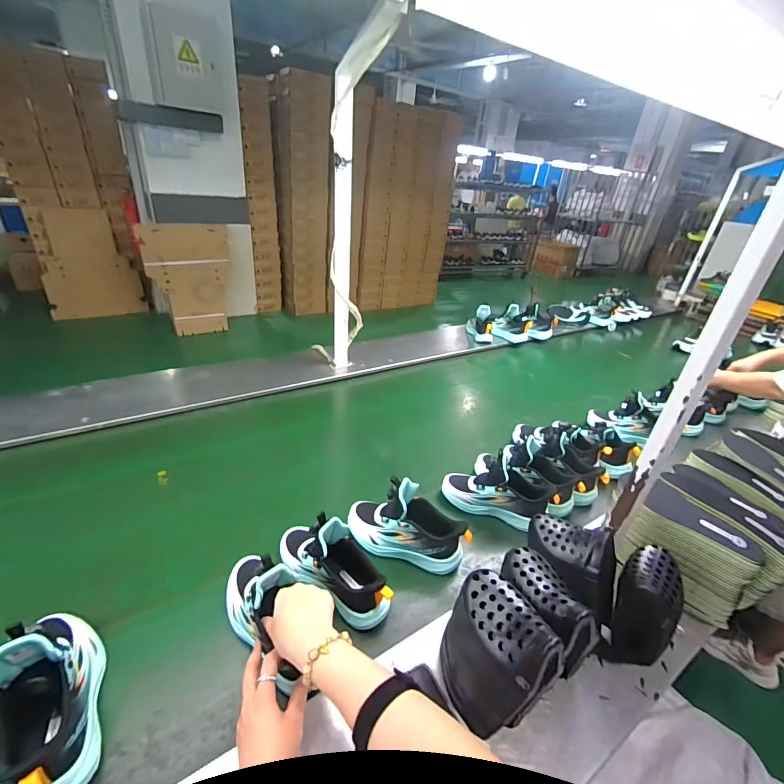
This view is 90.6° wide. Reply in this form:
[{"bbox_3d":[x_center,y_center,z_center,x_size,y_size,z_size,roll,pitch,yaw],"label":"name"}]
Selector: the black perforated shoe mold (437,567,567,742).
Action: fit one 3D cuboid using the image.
[{"bbox_3d":[0.123,0.316,0.469,0.085,0.167,0.133,-3,31,-13],"label":"black perforated shoe mold"}]

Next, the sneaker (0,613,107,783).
[{"bbox_3d":[-0.382,0.326,0.435,0.095,0.116,0.203,-13,34,-28],"label":"sneaker"}]

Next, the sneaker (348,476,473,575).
[{"bbox_3d":[0.029,0.231,0.693,0.221,0.112,0.089,10,30,9],"label":"sneaker"}]

